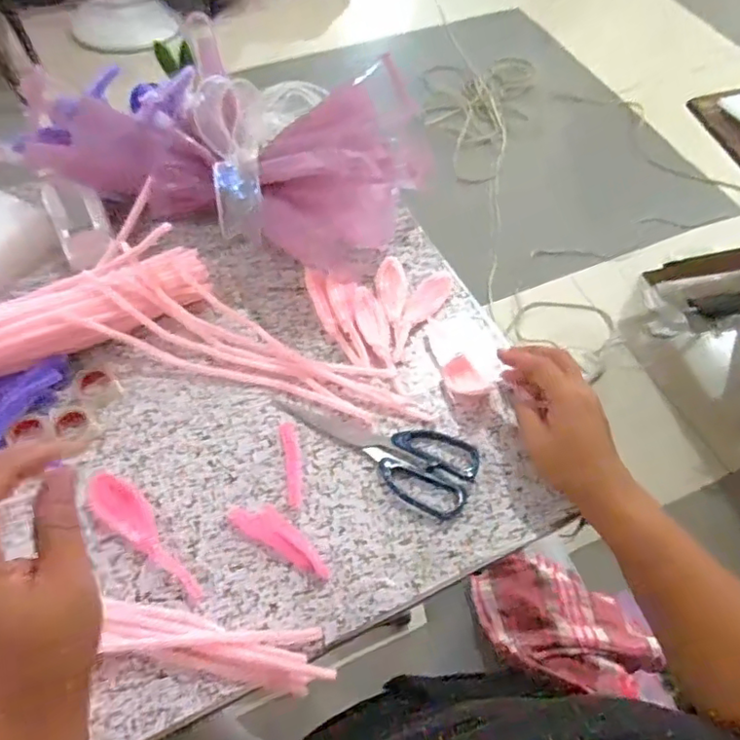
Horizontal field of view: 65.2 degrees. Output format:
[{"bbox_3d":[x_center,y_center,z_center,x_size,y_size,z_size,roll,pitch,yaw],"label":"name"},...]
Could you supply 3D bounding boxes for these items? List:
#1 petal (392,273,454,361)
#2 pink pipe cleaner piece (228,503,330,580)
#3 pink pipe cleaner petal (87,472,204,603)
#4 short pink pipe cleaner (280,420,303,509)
[{"bbox_3d":[0.048,-0.057,0.569,0.029,0.004,0.116,30,62,16],"label":"petal"},{"bbox_3d":[-0.069,0.129,0.451,0.091,0.004,0.027,30,62,16],"label":"pink pipe cleaner piece"},{"bbox_3d":[-0.168,0.124,0.440,0.123,0.021,0.030,36,64,19],"label":"pink pipe cleaner petal"},{"bbox_3d":[-0.065,0.078,0.484,0.013,0.004,0.075,-9,59,-7],"label":"short pink pipe cleaner"}]

